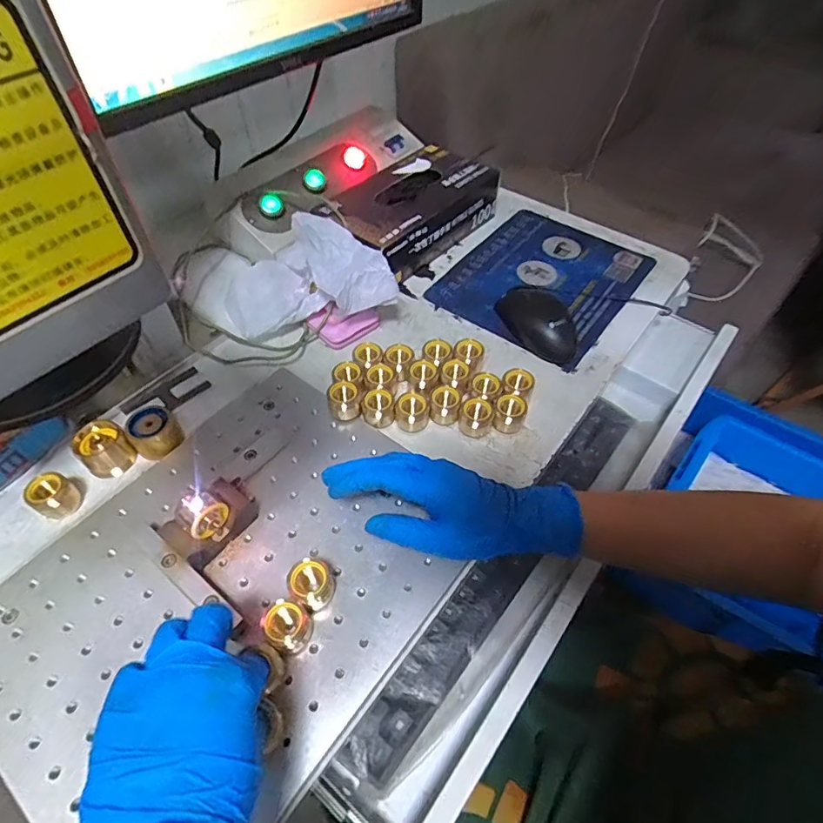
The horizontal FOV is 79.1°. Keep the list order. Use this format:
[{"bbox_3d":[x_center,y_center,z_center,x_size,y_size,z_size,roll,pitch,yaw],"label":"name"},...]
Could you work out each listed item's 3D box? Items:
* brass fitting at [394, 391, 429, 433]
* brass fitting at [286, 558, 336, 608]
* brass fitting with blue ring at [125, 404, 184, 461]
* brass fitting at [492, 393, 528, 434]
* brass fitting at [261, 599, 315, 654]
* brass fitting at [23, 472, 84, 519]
[{"bbox_3d":[0.001,-0.002,0.473,0.030,0.026,0.031,3,53,3],"label":"brass fitting"},{"bbox_3d":[-0.072,0.123,0.363,0.034,0.032,0.030,-34,60,-23],"label":"brass fitting"},{"bbox_3d":[-0.233,0.017,0.451,0.038,0.026,0.039,1,51,-2],"label":"brass fitting with blue ring"},{"bbox_3d":[0.093,0.002,0.472,0.028,0.026,0.032,15,54,12],"label":"brass fitting"},{"bbox_3d":[-0.085,0.149,0.345,0.028,0.030,0.028,1,51,-2],"label":"brass fitting"},{"bbox_3d":[-0.296,0.069,0.412,0.027,0.031,0.031,23,56,17],"label":"brass fitting"}]

